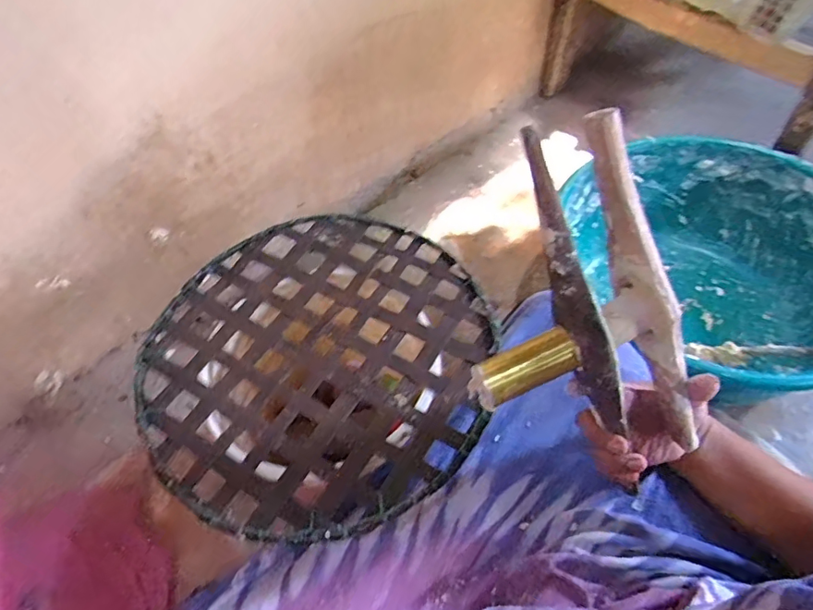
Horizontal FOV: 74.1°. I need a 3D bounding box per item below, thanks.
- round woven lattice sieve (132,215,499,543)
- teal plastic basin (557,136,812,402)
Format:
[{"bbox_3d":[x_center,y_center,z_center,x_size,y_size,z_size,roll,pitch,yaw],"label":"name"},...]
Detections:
[{"bbox_3d":[-0.087,0.046,0.536,0.334,0.019,0.336,-1,55,1],"label":"round woven lattice sieve"},{"bbox_3d":[0.448,-0.047,0.773,0.342,0.186,0.417,-16,56,-9],"label":"teal plastic basin"}]

